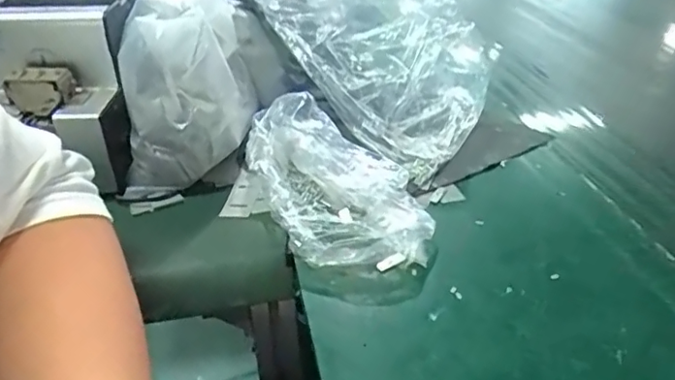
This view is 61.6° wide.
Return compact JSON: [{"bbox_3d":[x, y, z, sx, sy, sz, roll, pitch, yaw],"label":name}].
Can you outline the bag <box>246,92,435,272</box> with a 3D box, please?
[{"bbox_3d":[-0.001,-0.011,0.474,0.118,0.066,0.177,-15,36,-19],"label":"bag"}]

